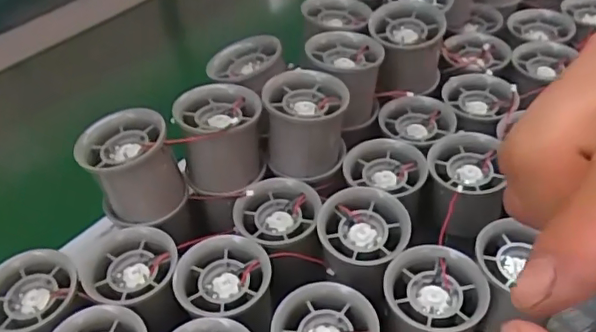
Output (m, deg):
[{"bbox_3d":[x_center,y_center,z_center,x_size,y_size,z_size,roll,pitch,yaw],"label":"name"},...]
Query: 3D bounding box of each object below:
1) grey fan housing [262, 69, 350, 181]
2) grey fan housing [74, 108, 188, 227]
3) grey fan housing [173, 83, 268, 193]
[{"bbox_3d":[0.006,-0.028,0.380,0.054,0.058,0.054,-7,43,-1],"label":"grey fan housing"},{"bbox_3d":[-0.104,0.003,0.357,0.056,0.061,0.052,-21,44,-15],"label":"grey fan housing"},{"bbox_3d":[-0.050,-0.018,0.375,0.056,0.058,0.052,-3,43,3],"label":"grey fan housing"}]

